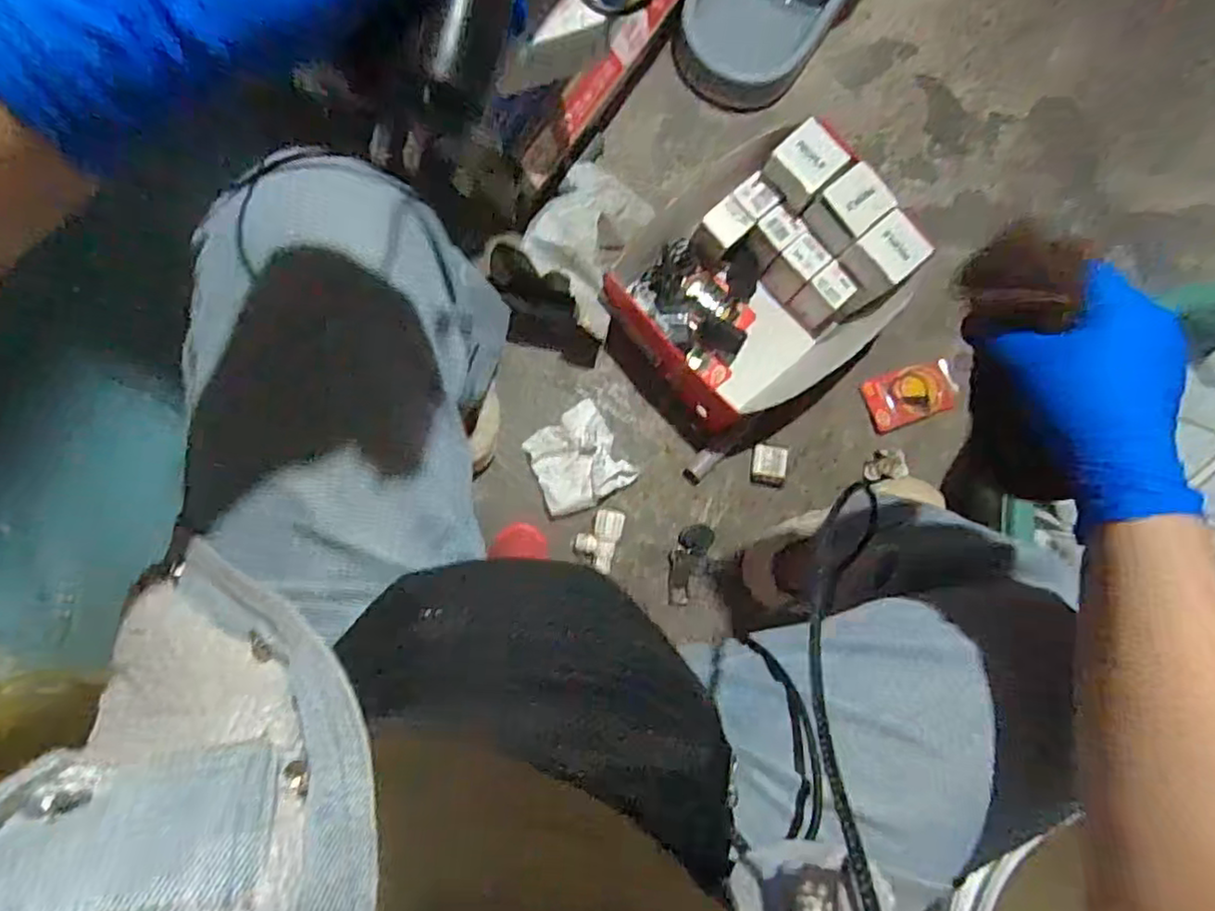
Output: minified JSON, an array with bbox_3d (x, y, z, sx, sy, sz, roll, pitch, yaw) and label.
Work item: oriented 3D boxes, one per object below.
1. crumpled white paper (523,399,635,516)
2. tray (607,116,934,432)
[{"bbox_3d":[-0.039,0.006,0.780,0.112,0.034,0.113,-32,88,-7],"label":"crumpled white paper"},{"bbox_3d":[0.174,-0.206,0.775,0.319,0.126,0.255,-36,89,-7],"label":"tray"}]

